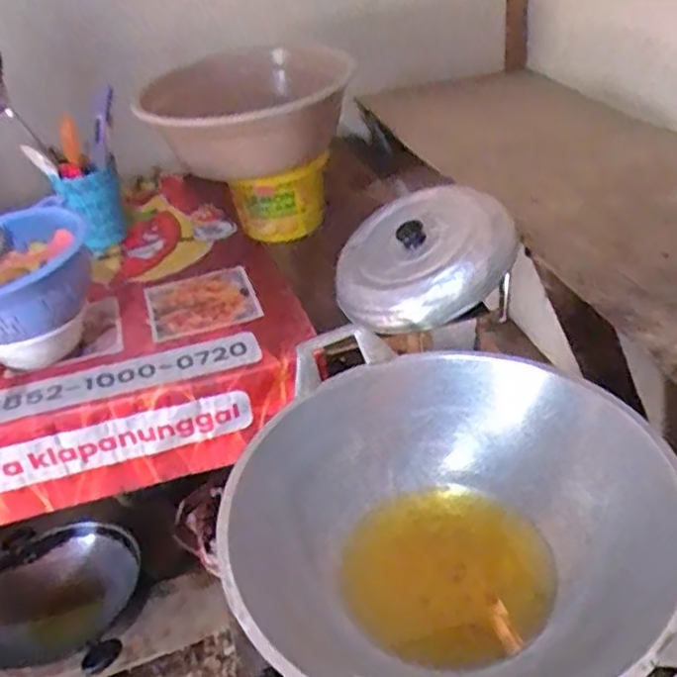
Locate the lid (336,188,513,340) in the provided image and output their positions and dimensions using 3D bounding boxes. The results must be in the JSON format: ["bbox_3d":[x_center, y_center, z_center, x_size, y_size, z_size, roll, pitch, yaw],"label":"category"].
[{"bbox_3d":[0.108,-0.117,0.923,0.241,0.048,0.223,-16,50,20],"label":"lid"}]

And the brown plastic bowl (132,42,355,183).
[{"bbox_3d":[-0.143,-0.345,1.067,0.270,0.140,0.317,-24,38,-22],"label":"brown plastic bowl"}]

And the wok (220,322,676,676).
[{"bbox_3d":[0.104,0.188,0.669,0.423,0.183,0.397,-5,35,4],"label":"wok"}]

